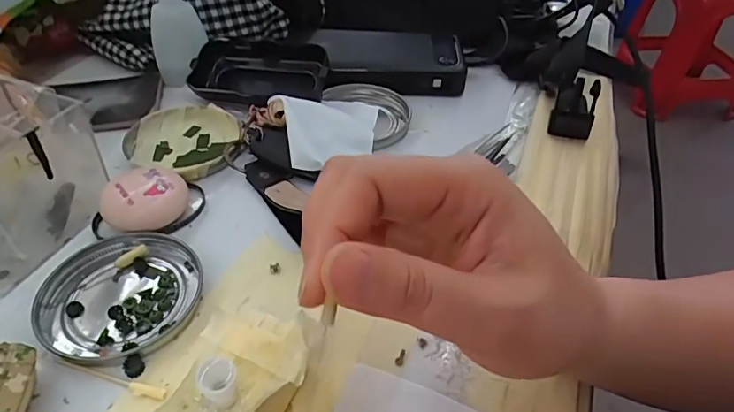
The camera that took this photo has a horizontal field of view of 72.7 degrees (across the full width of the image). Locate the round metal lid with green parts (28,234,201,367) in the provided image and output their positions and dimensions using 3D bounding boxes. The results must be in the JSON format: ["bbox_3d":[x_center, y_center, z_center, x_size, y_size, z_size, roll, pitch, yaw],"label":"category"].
[{"bbox_3d":[-0.129,0.046,0.261,0.077,0.009,0.077,1,44,-1],"label":"round metal lid with green parts"}]

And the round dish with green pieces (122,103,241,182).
[{"bbox_3d":[-0.133,-0.046,0.359,0.078,0.013,0.078,1,44,-1],"label":"round dish with green pieces"}]

